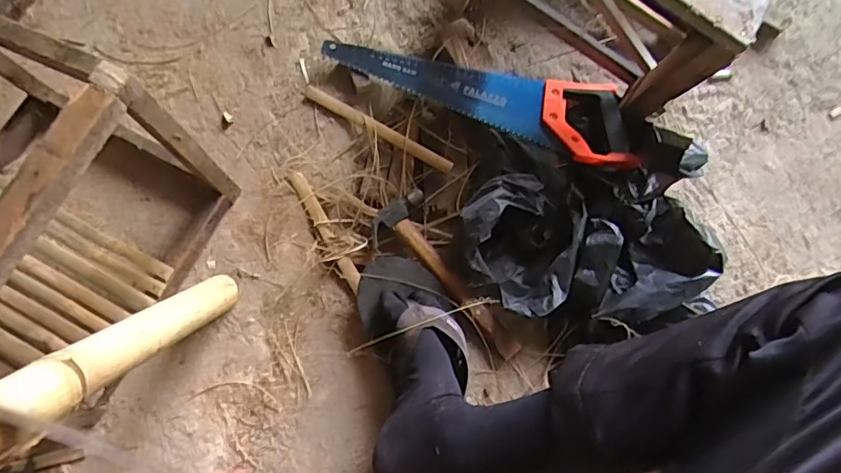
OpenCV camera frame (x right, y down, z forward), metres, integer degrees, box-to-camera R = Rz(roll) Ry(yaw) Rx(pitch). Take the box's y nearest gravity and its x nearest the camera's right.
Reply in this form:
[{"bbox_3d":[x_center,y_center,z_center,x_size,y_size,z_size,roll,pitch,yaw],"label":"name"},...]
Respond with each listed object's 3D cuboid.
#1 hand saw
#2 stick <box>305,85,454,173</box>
[{"bbox_3d":[0.095,-0.214,0.734,0.425,0.026,0.125,24,76,8],"label":"hand saw"},{"bbox_3d":[-0.059,-0.147,0.724,0.226,0.010,0.017,30,77,9],"label":"stick"}]

